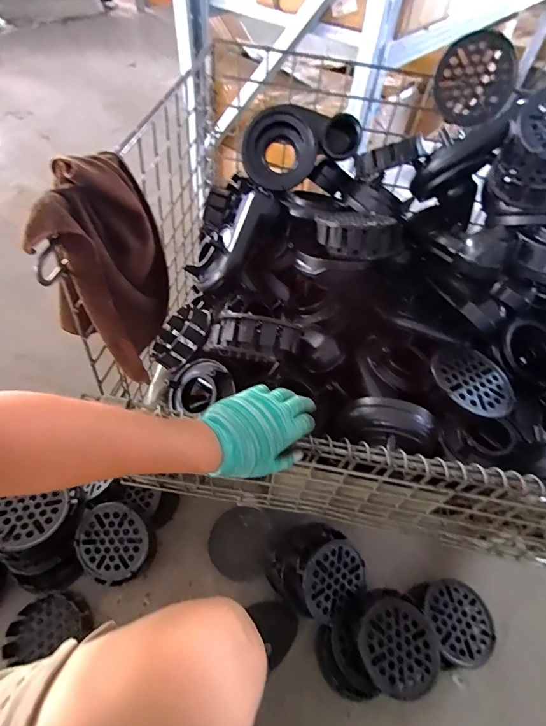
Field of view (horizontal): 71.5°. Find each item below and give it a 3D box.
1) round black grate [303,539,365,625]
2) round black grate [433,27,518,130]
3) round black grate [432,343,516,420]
[{"bbox_3d":[0.110,0.384,0.672,0.128,0.015,0.109,-25,90,-30],"label":"round black grate"},{"bbox_3d":[0.346,-0.479,0.648,0.130,0.125,0.022,36,30,-13],"label":"round black grate"},{"bbox_3d":[0.317,0.025,0.598,0.135,0.007,0.129,9,49,-10],"label":"round black grate"}]

